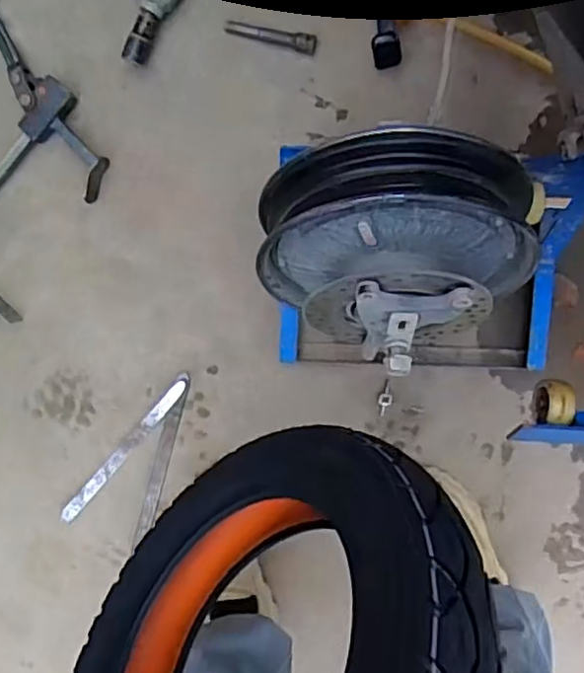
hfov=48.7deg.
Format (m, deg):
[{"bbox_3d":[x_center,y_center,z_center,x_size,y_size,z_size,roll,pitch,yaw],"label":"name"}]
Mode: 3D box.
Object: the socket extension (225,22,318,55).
[{"bbox_3d":[-0.026,-0.397,0.848,0.119,0.018,0.028,14,99,0],"label":"socket extension"}]

